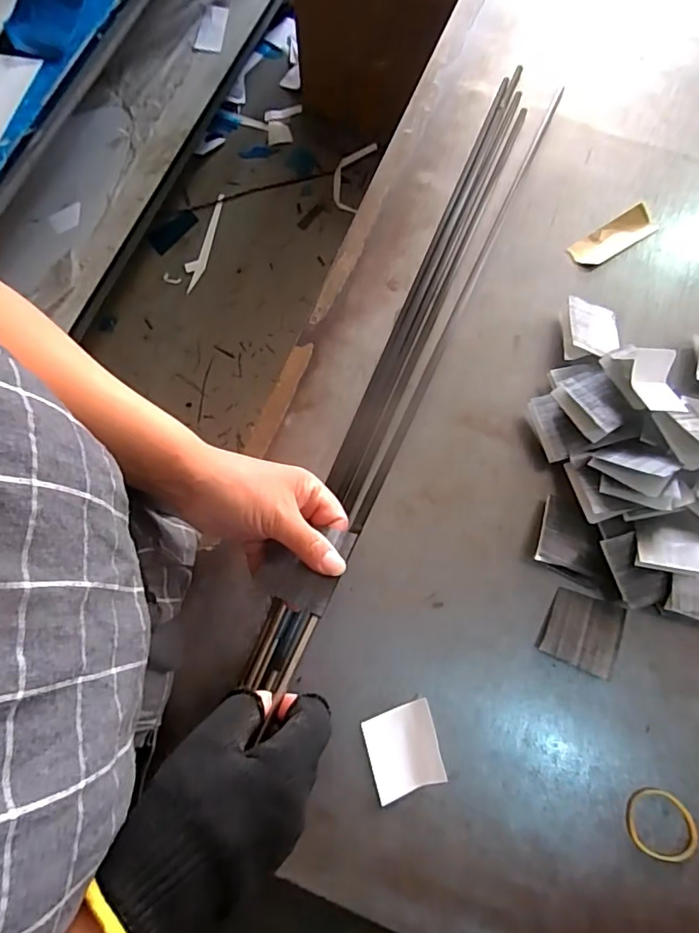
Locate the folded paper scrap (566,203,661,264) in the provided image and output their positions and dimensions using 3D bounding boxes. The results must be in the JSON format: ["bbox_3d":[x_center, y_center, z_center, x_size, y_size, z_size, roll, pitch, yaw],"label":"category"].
[{"bbox_3d":[0.253,-0.219,0.513,0.092,0.005,0.032,-32,78,-8],"label":"folded paper scrap"}]

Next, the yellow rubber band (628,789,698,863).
[{"bbox_3d":[0.225,0.258,0.382,0.049,0.004,0.045,7,75,1],"label":"yellow rubber band"}]

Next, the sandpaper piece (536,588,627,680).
[{"bbox_3d":[0.184,0.128,0.418,0.056,0.012,0.056,24,76,5],"label":"sandpaper piece"}]

